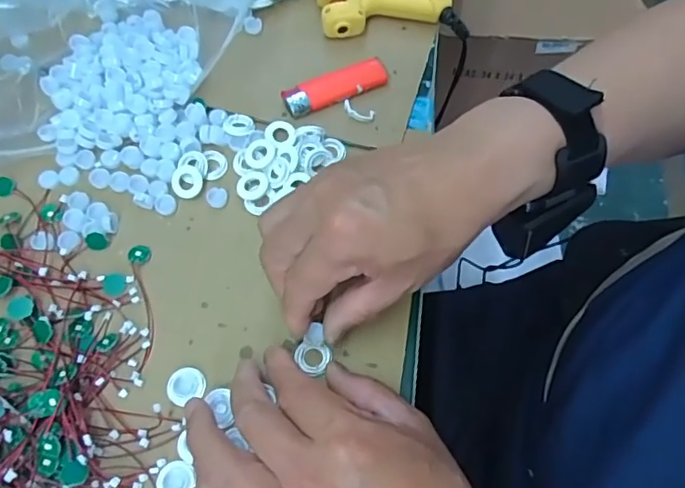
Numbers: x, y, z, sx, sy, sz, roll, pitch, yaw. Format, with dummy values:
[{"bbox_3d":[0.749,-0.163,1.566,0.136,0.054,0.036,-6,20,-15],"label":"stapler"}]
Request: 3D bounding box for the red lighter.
[{"bbox_3d":[-0.005,-0.120,0.422,0.082,0.012,0.025,-25,69,-11],"label":"red lighter"}]

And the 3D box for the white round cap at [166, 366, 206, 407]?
[{"bbox_3d":[-0.097,0.086,0.341,0.023,0.005,0.022,0,67,-1],"label":"white round cap"}]

